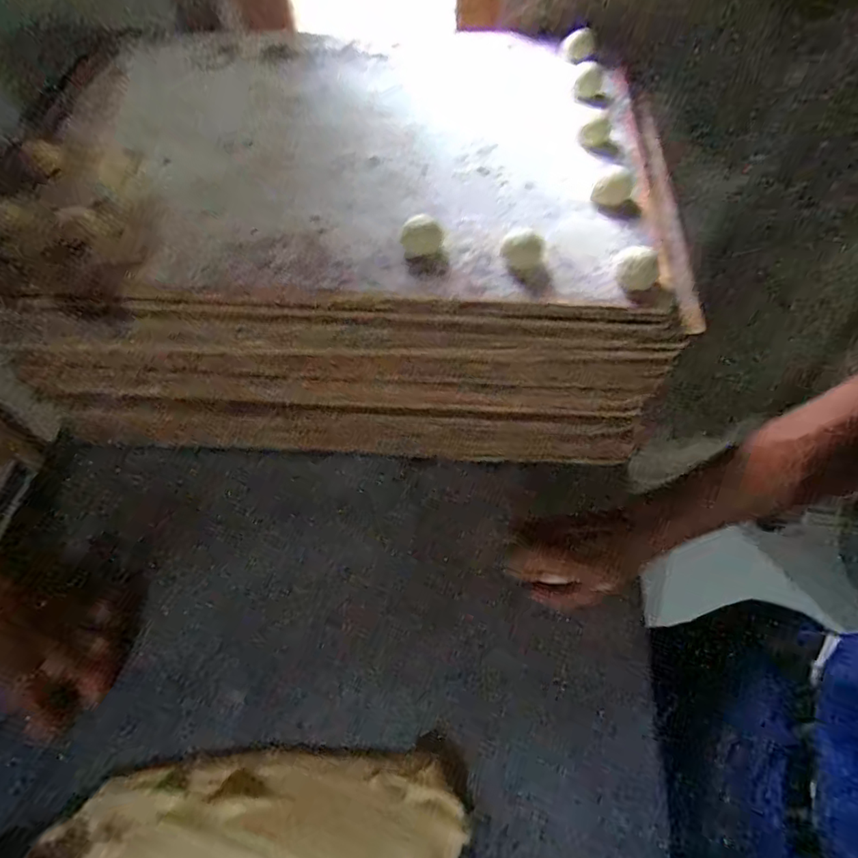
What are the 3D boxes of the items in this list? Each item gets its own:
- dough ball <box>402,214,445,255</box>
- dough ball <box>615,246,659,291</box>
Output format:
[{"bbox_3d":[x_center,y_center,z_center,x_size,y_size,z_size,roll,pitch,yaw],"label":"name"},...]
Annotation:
[{"bbox_3d":[-0.005,-0.149,0.416,0.032,0.020,0.032,-1,58,2],"label":"dough ball"},{"bbox_3d":[0.152,-0.117,0.390,0.030,0.025,0.029,-1,58,2],"label":"dough ball"}]

